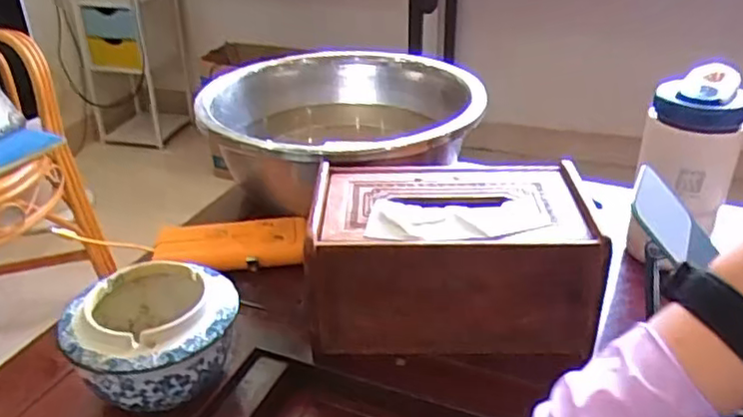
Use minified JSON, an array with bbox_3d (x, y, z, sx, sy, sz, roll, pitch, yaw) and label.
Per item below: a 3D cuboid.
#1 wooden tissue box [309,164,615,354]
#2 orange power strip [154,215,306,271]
[{"bbox_3d":[0.062,0.036,0.536,0.211,0.102,0.126,-1,30,0],"label":"wooden tissue box"},{"bbox_3d":[-0.136,0.033,0.625,0.141,0.021,0.061,-5,32,-11],"label":"orange power strip"}]

